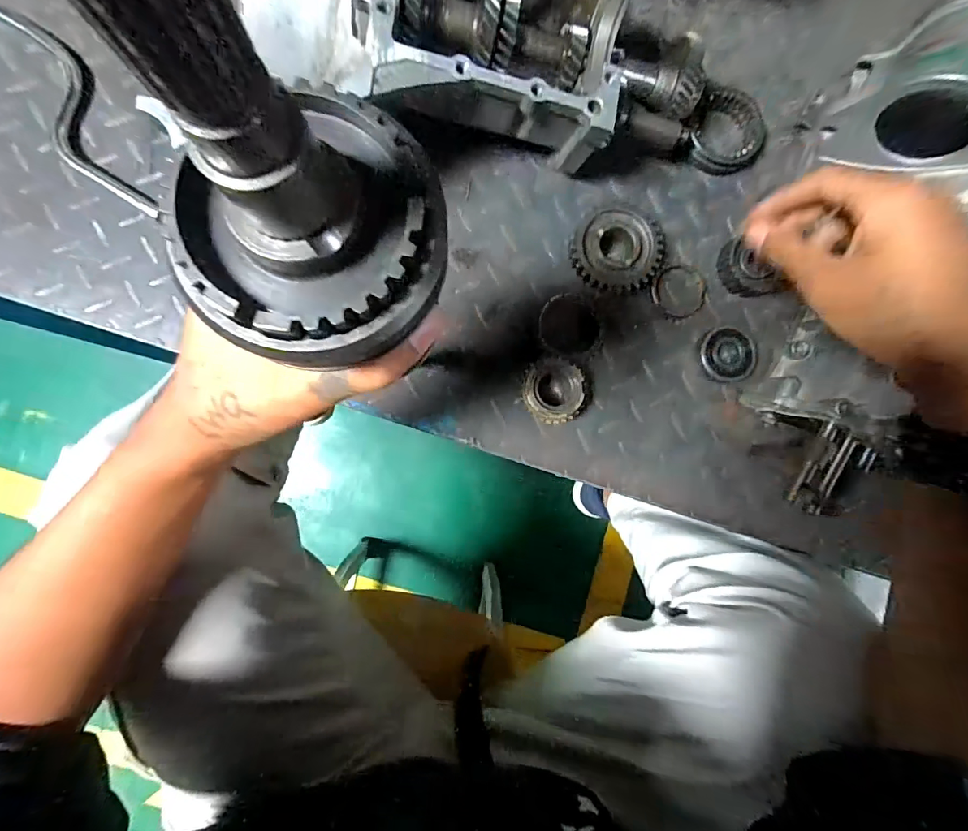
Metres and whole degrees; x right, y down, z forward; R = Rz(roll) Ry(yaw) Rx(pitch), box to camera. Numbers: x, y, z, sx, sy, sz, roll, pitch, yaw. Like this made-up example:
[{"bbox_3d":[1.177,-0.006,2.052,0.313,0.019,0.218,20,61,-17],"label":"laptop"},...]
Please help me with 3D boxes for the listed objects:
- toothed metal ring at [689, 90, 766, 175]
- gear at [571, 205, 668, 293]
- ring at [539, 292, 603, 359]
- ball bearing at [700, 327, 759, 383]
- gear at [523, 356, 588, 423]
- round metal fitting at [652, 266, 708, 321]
[{"bbox_3d":[0.227,-0.260,0.435,0.065,0.022,0.071,0,88,-5],"label":"toothed metal ring"},{"bbox_3d":[0.114,-0.141,0.414,0.081,0.030,0.071,3,87,-4],"label":"gear"},{"bbox_3d":[0.076,-0.078,0.417,0.053,0.008,0.059,-15,89,-5],"label":"ring"},{"bbox_3d":[0.218,-0.054,0.423,0.051,0.016,0.047,0,88,-5],"label":"ball bearing"},{"bbox_3d":[0.057,-0.021,0.403,0.051,0.033,0.054,8,87,-4],"label":"gear"},{"bbox_3d":[0.178,-0.112,0.428,0.055,0.004,0.048,-39,91,-5],"label":"round metal fitting"}]

